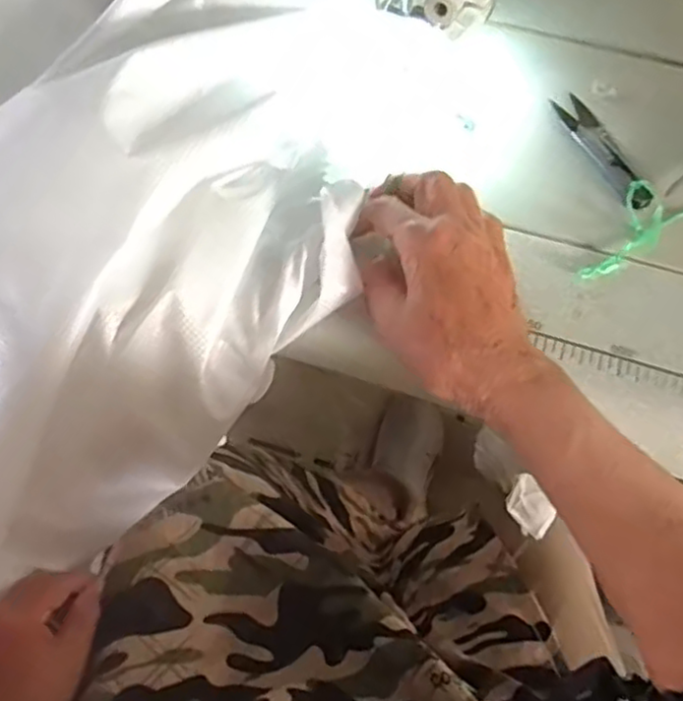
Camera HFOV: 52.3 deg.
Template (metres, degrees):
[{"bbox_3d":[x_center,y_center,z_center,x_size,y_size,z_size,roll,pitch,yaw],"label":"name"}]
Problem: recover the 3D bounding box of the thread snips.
[{"bbox_3d":[0.165,-0.126,0.437,0.025,0.009,0.095,-17,62,-12],"label":"thread snips"}]

